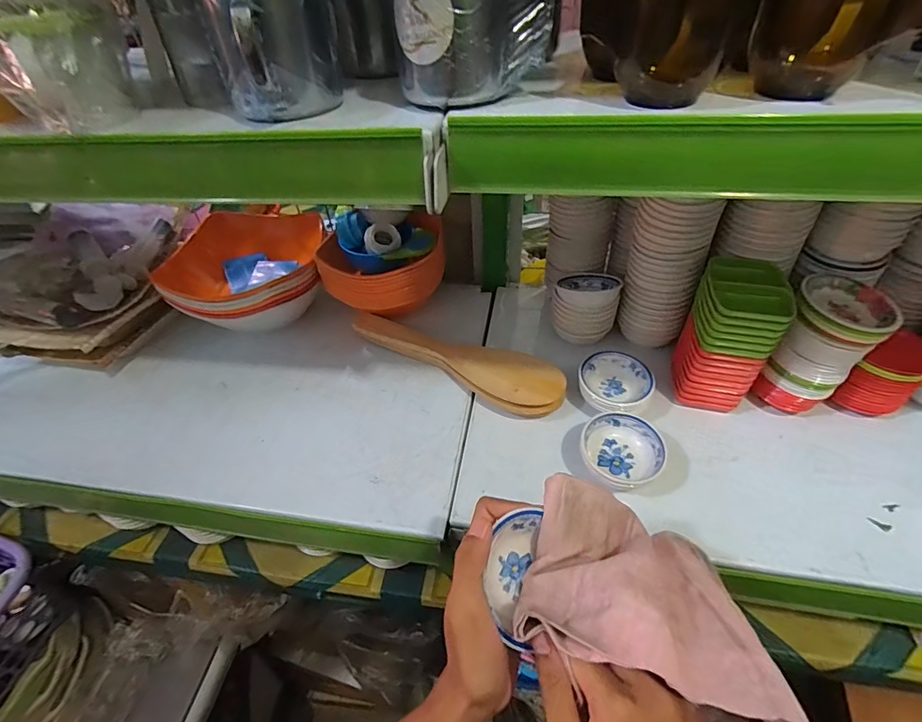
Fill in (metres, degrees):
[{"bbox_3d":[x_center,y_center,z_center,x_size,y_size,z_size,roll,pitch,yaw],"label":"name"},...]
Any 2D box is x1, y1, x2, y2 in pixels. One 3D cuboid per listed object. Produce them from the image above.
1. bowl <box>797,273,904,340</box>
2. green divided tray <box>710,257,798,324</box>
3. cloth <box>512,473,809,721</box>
[{"bbox_3d":[0.411,-0.061,0.468,0.085,0.024,0.075,27,54,27],"label":"bowl"},{"bbox_3d":[0.307,-0.082,0.467,0.076,0.014,0.101,11,48,15],"label":"green divided tray"},{"bbox_3d":[0.127,0.153,0.295,0.158,0.077,0.124,13,49,16],"label":"cloth"}]

